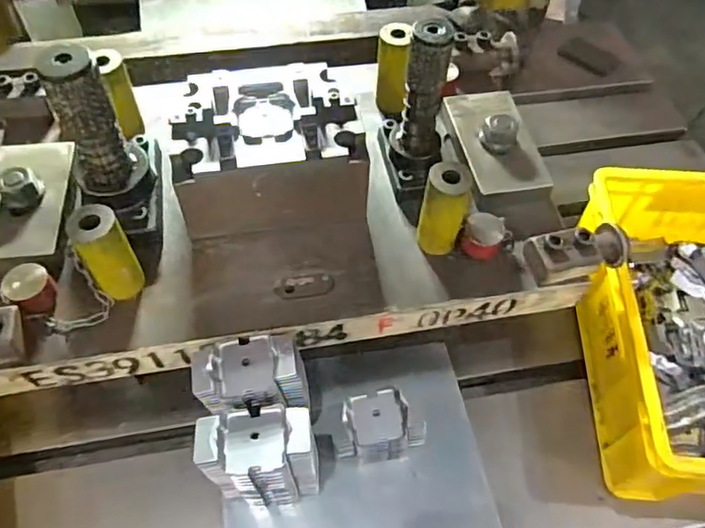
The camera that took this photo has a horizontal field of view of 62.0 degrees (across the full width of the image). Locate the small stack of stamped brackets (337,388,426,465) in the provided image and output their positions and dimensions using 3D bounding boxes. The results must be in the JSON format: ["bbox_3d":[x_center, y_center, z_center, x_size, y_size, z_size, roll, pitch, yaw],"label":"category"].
[{"bbox_3d":[0.027,0.164,0.588,0.088,0.070,0.061,-9,56,-7],"label":"small stack of stamped brackets"}]

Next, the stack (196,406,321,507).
[{"bbox_3d":[-0.079,0.171,0.514,0.087,0.128,0.053,-11,56,-8],"label":"stack"}]

